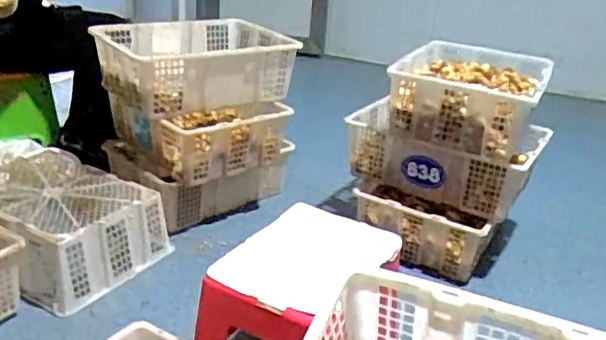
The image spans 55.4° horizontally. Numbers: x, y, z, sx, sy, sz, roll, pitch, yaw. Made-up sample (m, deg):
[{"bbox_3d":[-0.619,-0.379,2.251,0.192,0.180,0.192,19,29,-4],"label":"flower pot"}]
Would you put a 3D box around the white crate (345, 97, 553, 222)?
[{"bbox_3d":[0.351,-0.044,1.451,0.448,0.158,0.258,15,29,22],"label":"white crate"}]

